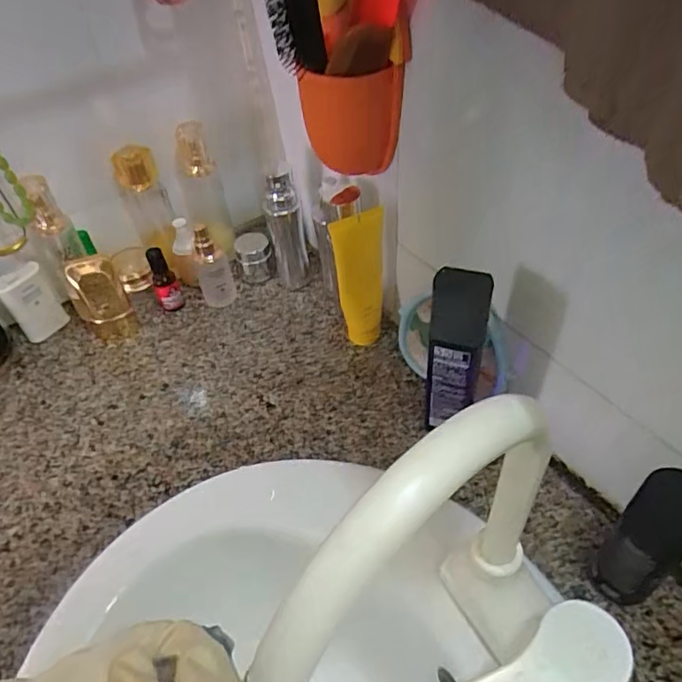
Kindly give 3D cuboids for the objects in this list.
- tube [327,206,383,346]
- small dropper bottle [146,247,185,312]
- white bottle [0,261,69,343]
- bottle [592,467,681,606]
[{"bbox_3d":[0.020,-0.065,0.608,0.051,0.165,0.035,-3,46,2],"label":"tube"},{"bbox_3d":[-0.221,-0.075,0.691,0.029,0.087,0.025,-21,48,-15],"label":"small dropper bottle"},{"bbox_3d":[-0.374,-0.044,0.673,0.053,0.093,0.034,-29,50,-20],"label":"white bottle"},{"bbox_3d":[0.215,0.147,0.395,0.045,0.138,0.041,-3,46,3],"label":"bottle"}]

